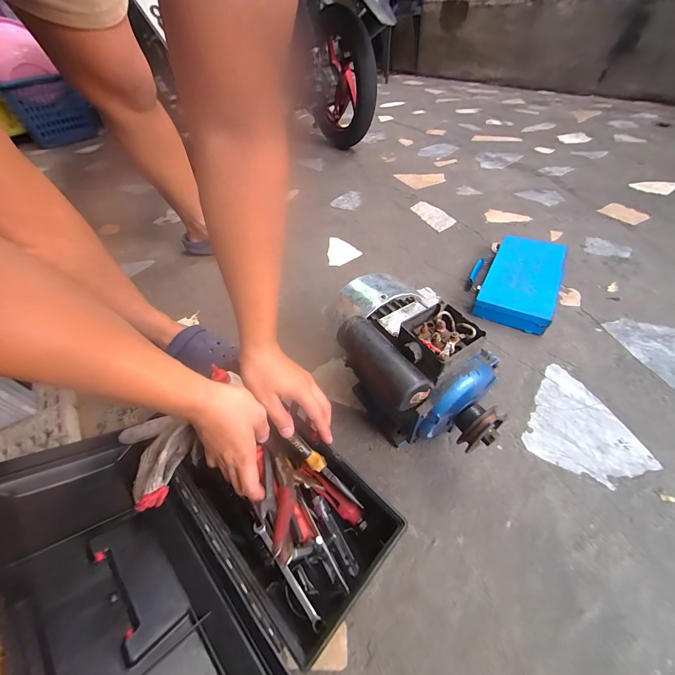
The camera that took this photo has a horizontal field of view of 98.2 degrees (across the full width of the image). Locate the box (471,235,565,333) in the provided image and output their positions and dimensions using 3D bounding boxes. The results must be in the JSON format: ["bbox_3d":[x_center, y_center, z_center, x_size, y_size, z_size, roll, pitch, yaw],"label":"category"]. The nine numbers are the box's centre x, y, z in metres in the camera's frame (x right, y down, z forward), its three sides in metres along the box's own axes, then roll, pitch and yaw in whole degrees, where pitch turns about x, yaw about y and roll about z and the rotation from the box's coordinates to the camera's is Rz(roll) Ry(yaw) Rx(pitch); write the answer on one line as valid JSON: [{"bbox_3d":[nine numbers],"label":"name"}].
[{"bbox_3d":[0.433,-0.147,0.719,0.182,0.063,0.301,23,54,24],"label":"box"}]

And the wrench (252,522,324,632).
[{"bbox_3d":[-0.066,0.287,0.364,0.013,0.013,0.135,-36,54,-24],"label":"wrench"}]

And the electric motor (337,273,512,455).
[{"bbox_3d":[0.113,0.041,0.487,0.182,0.207,0.317,-25,50,-16],"label":"electric motor"}]

